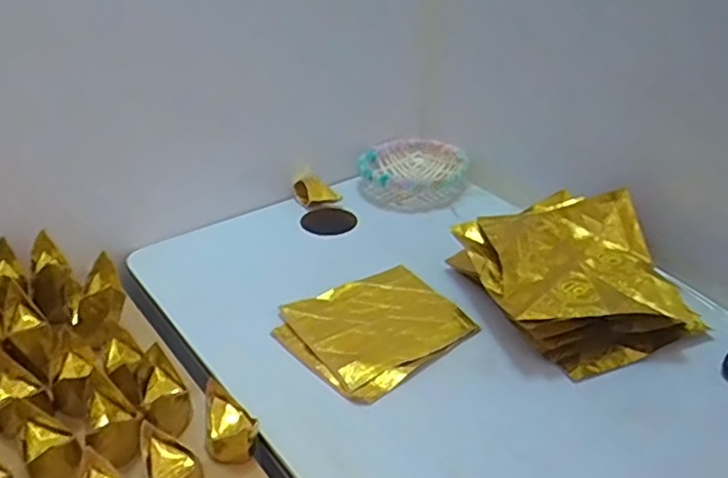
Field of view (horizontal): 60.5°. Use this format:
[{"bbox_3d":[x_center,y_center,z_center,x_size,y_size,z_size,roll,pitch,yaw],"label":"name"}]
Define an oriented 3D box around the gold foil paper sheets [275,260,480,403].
[{"bbox_3d":[0.010,0.069,0.512,0.138,0.009,0.120,-23,38,-32],"label":"gold foil paper sheets"}]

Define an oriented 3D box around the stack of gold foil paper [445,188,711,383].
[{"bbox_3d":[0.171,0.026,0.525,0.158,0.062,0.169,-13,34,-18],"label":"stack of gold foil paper"}]

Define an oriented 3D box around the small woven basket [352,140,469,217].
[{"bbox_3d":[0.057,-0.077,0.721,0.118,0.036,0.136,9,33,14],"label":"small woven basket"}]

